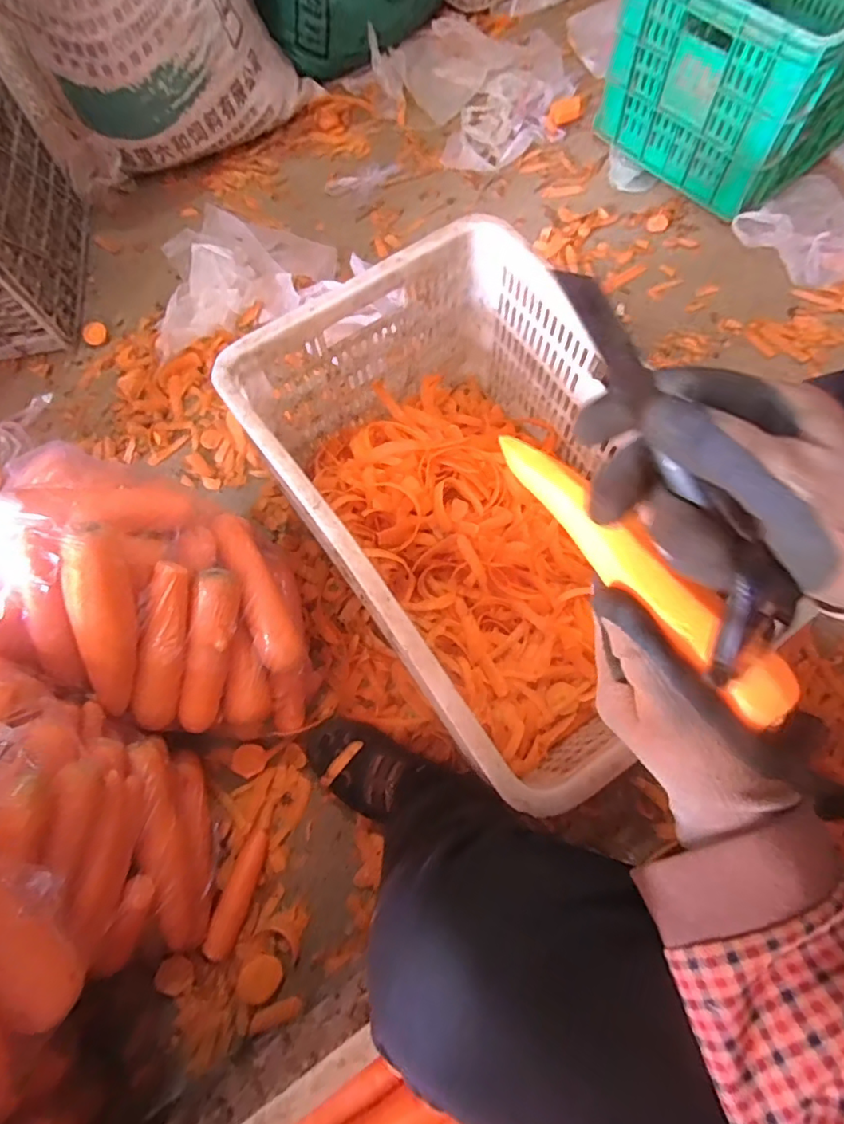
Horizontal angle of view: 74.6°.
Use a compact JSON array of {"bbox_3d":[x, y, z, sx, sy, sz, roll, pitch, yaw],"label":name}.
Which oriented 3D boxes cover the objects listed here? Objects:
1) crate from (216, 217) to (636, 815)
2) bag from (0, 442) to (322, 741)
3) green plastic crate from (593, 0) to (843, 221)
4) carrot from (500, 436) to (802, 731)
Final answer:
[{"bbox_3d":[0.070,-0.066,0.632,0.346,0.261,0.484,-34,73,-9],"label":"crate"},{"bbox_3d":[-0.294,0.037,0.584,0.321,0.246,0.237,7,71,5],"label":"bag"},{"bbox_3d":[0.594,-0.883,0.902,0.387,0.257,0.530,41,77,14],"label":"green plastic crate"},{"bbox_3d":[0.111,-0.006,0.301,0.028,0.026,0.206,-32,58,-8],"label":"carrot"}]

